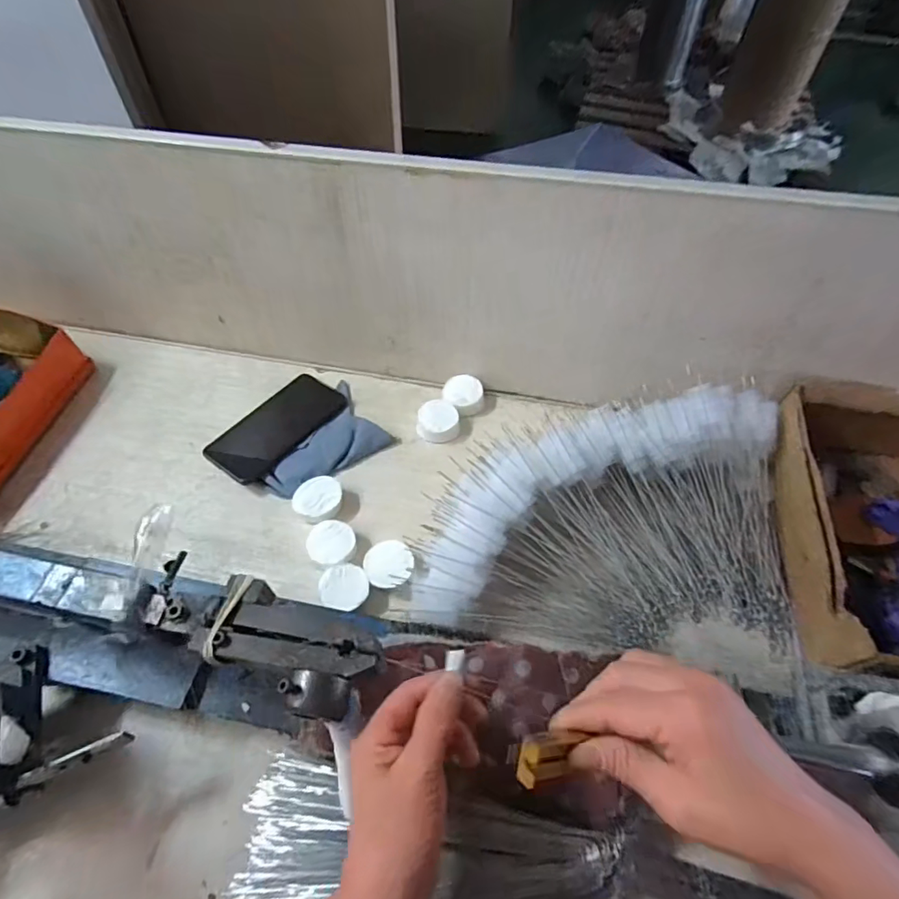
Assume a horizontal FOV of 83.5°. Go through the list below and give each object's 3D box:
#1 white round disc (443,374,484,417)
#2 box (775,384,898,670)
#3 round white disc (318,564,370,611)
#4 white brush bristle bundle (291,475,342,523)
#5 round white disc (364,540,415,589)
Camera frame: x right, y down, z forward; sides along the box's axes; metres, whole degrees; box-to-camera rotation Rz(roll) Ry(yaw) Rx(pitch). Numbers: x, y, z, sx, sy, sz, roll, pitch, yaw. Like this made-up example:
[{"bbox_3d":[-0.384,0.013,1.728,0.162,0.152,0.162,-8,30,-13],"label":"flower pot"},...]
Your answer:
[{"bbox_3d":[0.017,-0.068,0.619,0.046,0.025,0.043,1,56,-2],"label":"white round disc"},{"bbox_3d":[0.431,0.079,0.494,0.202,0.105,0.293,10,56,5],"label":"box"},{"bbox_3d":[-0.100,0.137,0.487,0.044,0.025,0.046,1,56,-2],"label":"round white disc"},{"bbox_3d":[-0.139,0.055,0.536,0.049,0.025,0.045,-15,58,-12],"label":"white brush bristle bundle"},{"bbox_3d":[-0.059,0.109,0.487,0.046,0.011,0.044,1,56,-2],"label":"round white disc"}]

